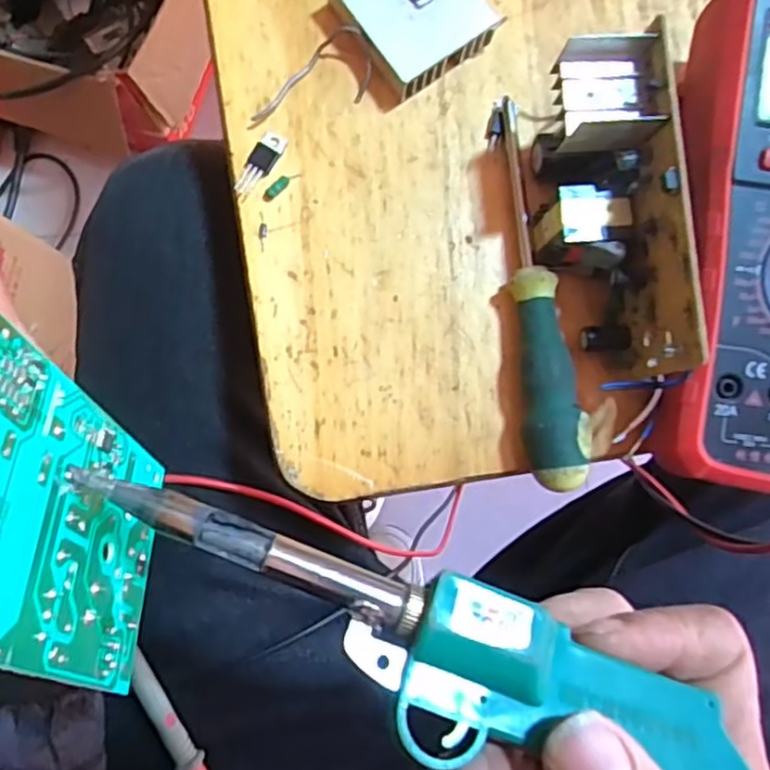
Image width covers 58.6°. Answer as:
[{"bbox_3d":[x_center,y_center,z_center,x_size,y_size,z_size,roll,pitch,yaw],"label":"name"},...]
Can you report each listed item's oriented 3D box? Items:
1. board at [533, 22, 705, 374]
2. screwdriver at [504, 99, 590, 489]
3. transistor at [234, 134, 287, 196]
[{"bbox_3d":[0.079,-0.060,0.252,0.035,0.063,0.113,-4,85,-3],"label":"board"},{"bbox_3d":[0.060,-0.037,0.268,0.023,0.024,0.152,-5,85,-3],"label":"screwdriver"},{"bbox_3d":[-0.051,-0.090,0.279,0.010,0.004,0.028,27,84,0],"label":"transistor"}]

